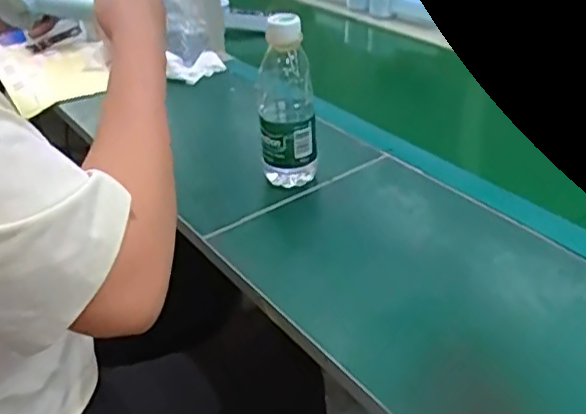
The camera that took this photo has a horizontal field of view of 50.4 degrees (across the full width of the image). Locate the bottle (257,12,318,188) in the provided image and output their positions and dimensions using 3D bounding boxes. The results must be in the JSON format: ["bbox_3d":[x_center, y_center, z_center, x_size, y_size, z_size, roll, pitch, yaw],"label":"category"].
[{"bbox_3d":[-0.006,-0.108,0.669,0.060,0.185,0.059,-3,33,-1],"label":"bottle"}]

